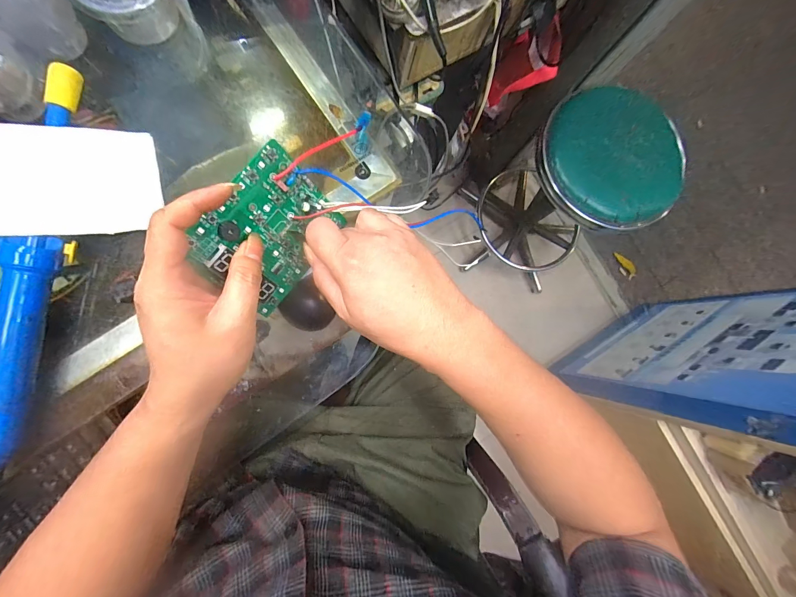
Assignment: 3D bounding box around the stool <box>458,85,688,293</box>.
[{"bbox_3d":[0.429,-0.255,0.973,0.336,0.556,0.340,1,85,-8],"label":"stool"}]

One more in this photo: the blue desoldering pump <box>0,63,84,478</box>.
[{"bbox_3d":[-0.277,-0.021,0.258,0.031,0.022,0.322,5,84,-7],"label":"blue desoldering pump"}]

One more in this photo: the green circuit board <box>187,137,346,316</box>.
[{"bbox_3d":[-0.098,-0.050,0.268,0.108,0.017,0.088,-54,134,-9],"label":"green circuit board"}]

